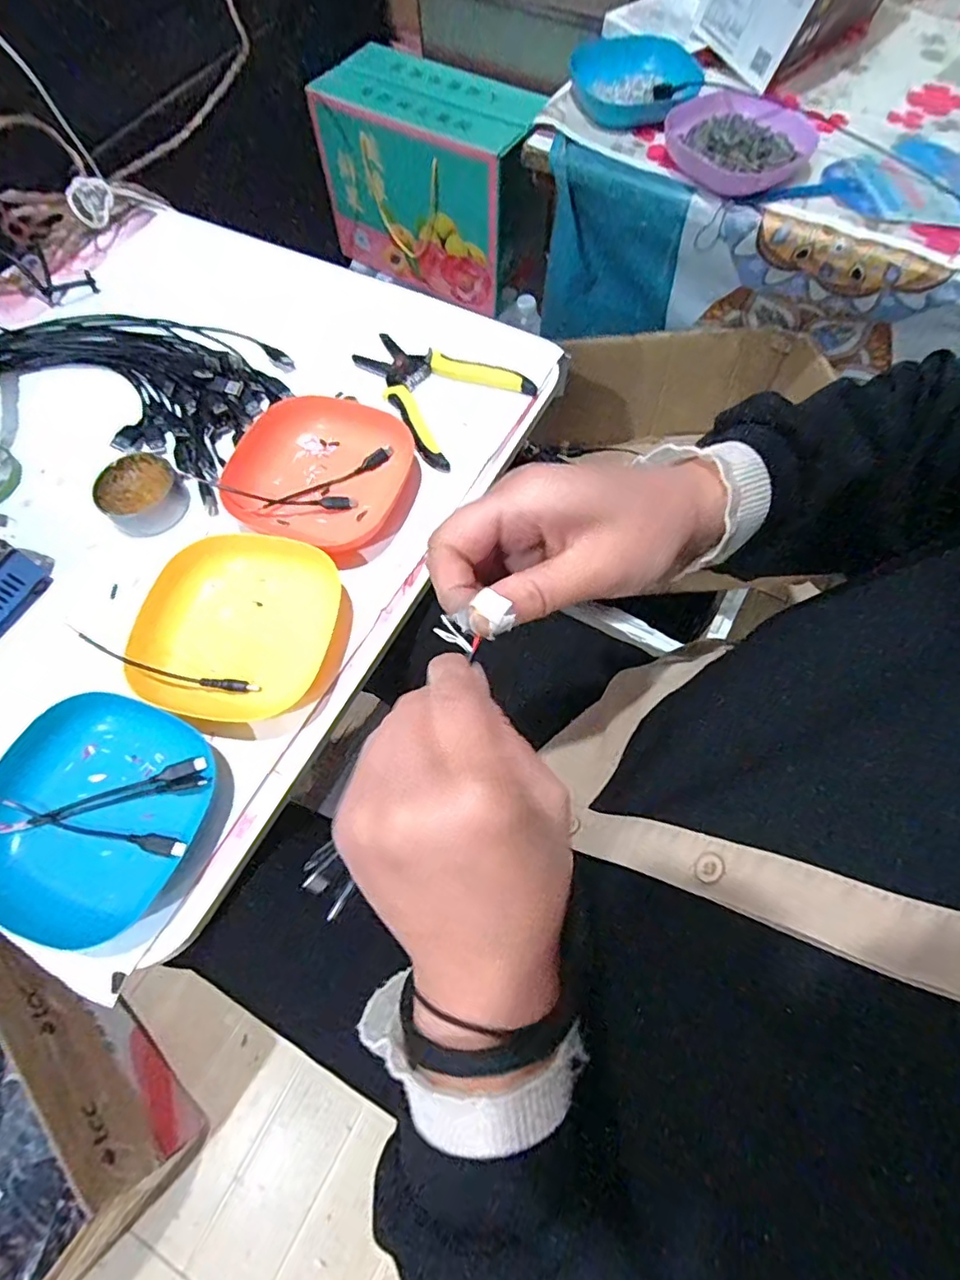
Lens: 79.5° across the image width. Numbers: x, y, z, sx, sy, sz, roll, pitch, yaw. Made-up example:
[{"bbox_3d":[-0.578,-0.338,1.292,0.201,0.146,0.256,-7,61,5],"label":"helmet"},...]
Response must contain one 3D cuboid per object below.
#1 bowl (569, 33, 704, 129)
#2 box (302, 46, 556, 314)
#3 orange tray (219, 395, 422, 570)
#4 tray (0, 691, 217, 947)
[{"bbox_3d":[0.173,-0.633,0.655,0.136,0.039,0.122,5,67,3],"label":"bowl"},{"bbox_3d":[-0.080,-0.718,0.907,0.317,0.233,0.162,32,71,14],"label":"box"},{"bbox_3d":[-0.131,-0.137,0.476,0.152,0.028,0.134,17,68,8],"label":"orange tray"},{"bbox_3d":[-0.249,0.105,0.367,0.137,0.029,0.136,21,68,9],"label":"tray"}]

